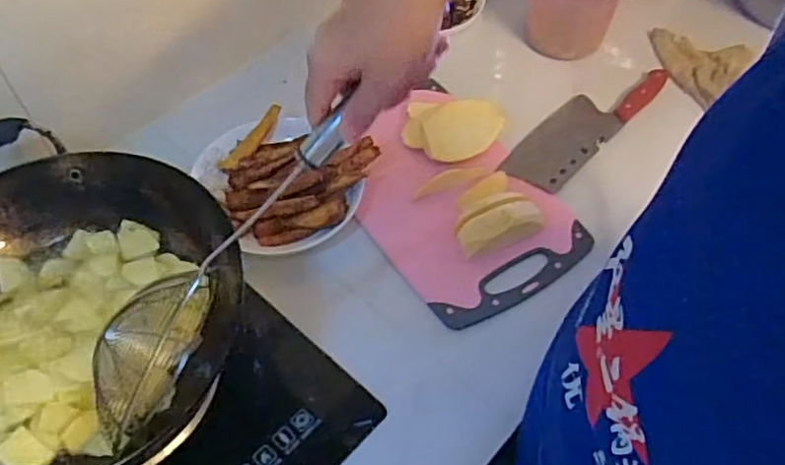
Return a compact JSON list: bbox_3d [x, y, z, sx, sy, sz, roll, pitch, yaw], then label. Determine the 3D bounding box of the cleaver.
[{"bbox_3d":[0.256,-0.148,0.842,0.277,0.026,0.078,-38,64,-25],"label":"cleaver"}]

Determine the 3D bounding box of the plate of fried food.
[{"bbox_3d":[-0.123,-0.073,0.772,0.185,0.055,0.192,1,55,-1],"label":"plate of fried food"}]

